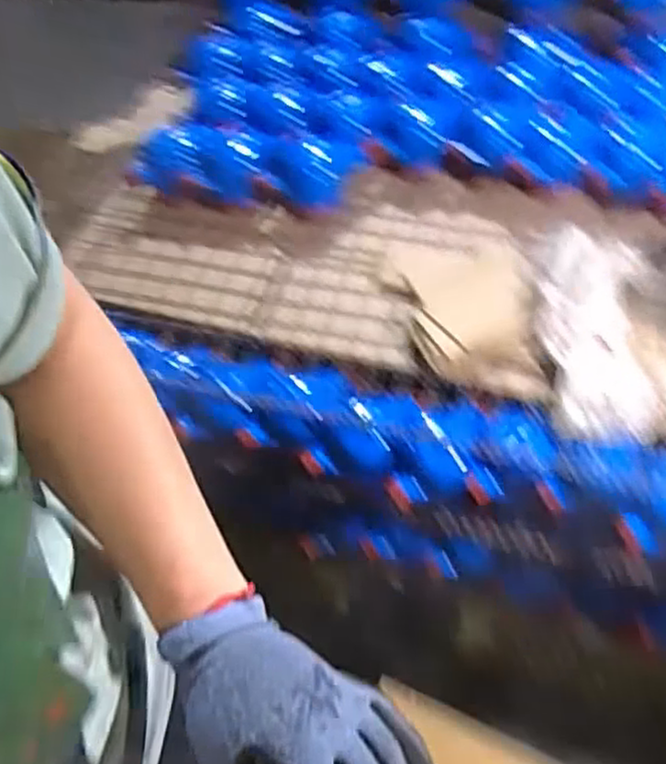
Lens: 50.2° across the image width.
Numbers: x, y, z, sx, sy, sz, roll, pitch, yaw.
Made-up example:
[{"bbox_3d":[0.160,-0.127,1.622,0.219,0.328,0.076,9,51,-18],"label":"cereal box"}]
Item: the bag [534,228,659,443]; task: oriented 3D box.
[{"bbox_3d":[0.299,-0.068,0.805,0.144,0.054,0.298,7,53,9],"label":"bag"}]

